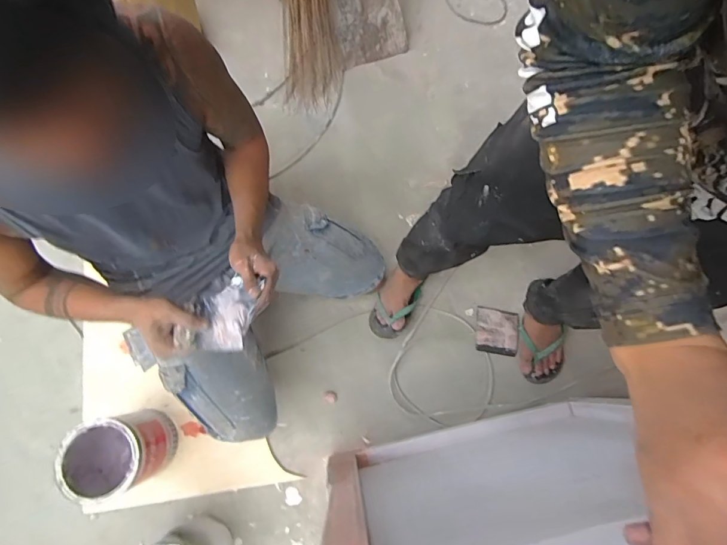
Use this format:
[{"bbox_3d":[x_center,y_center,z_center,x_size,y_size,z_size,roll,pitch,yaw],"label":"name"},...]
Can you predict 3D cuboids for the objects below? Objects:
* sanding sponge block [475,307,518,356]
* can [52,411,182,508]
[{"bbox_3d":[0.364,0.158,1.137,0.109,0.011,0.123,8,69,0],"label":"sanding sponge block"},{"bbox_3d":[-0.525,0.394,0.901,0.172,0.179,0.153,-23,72,-11],"label":"can"}]

